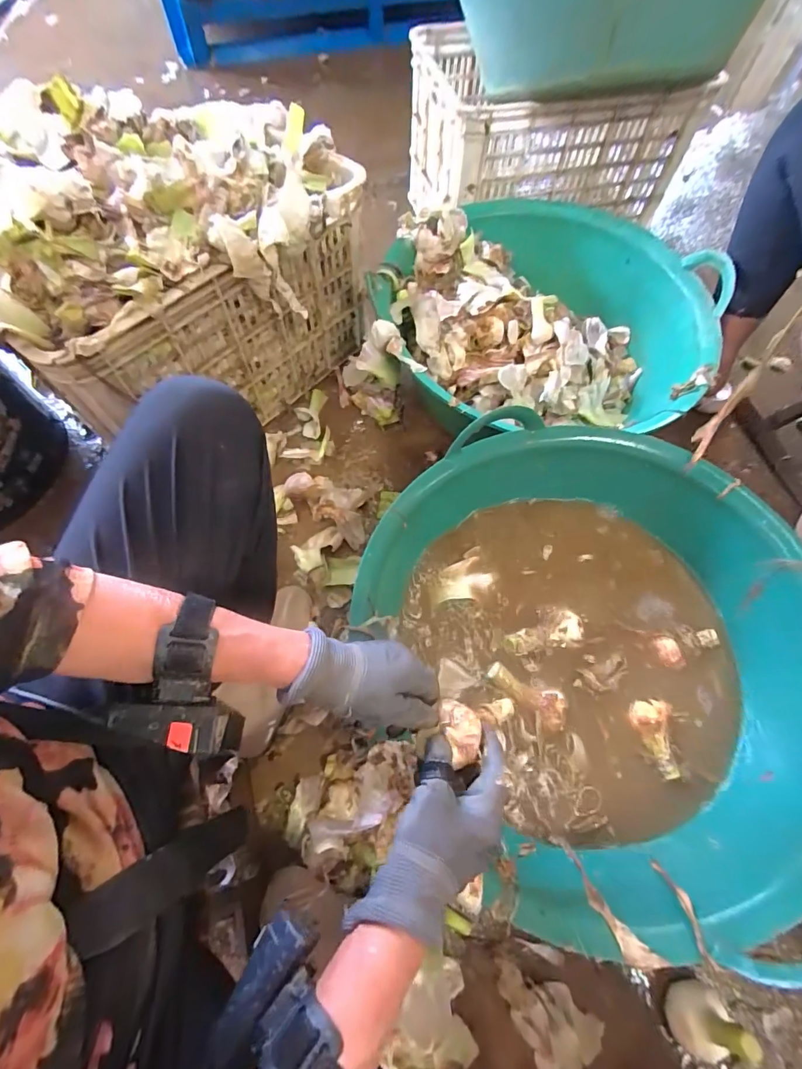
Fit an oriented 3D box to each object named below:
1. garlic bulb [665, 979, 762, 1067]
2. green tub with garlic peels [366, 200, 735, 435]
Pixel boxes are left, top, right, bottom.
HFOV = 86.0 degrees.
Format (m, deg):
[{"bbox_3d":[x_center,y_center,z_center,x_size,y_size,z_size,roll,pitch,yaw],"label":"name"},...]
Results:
[{"bbox_3d":[0.315,0.511,0.440,0.049,0.089,0.061,17,67,5],"label":"garlic bulb"},{"bbox_3d":[0.237,-0.376,0.785,0.571,0.168,0.551,1,67,-2],"label":"green tub with garlic peels"}]

